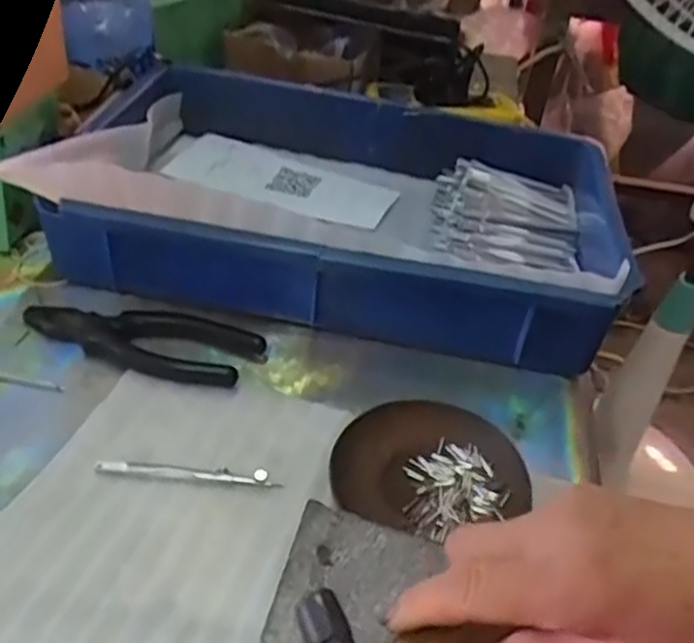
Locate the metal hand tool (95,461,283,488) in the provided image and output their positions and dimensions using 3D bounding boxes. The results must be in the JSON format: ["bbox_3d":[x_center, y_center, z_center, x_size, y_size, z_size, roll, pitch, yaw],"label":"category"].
[{"bbox_3d":[-0.093,0.089,0.426,0.106,0.004,0.010,7,41,-1],"label":"metal hand tool"}]

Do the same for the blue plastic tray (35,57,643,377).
[{"bbox_3d":[0.007,-0.110,0.597,0.418,0.090,0.286,11,41,5],"label":"blue plastic tray"}]

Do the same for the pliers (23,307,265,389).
[{"bbox_3d":[-0.142,0.013,0.496,0.167,0.017,0.047,10,41,4],"label":"pliers"}]

